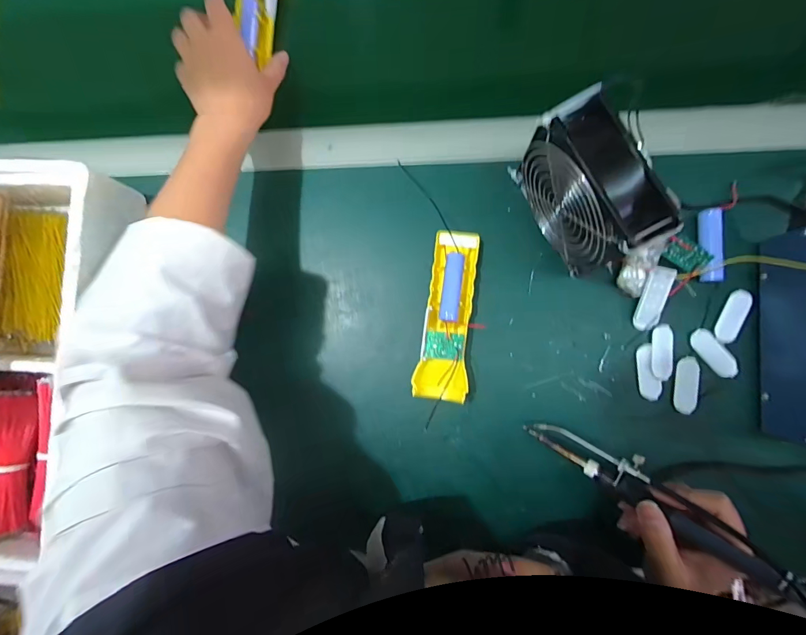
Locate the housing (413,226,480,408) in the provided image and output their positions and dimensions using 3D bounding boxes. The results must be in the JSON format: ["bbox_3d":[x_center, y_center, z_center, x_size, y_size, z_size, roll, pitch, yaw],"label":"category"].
[{"bbox_3d":[0.044,-0.003,0.376,0.048,0.034,0.163,6,86,5],"label":"housing"}]

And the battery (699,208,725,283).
[{"bbox_3d":[0.295,-0.068,0.367,0.019,0.019,0.069,2,86,5],"label":"battery"}]

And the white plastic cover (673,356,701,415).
[{"bbox_3d":[0.270,0.064,0.363,0.020,0.007,0.053,13,87,6],"label":"white plastic cover"}]

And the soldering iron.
[{"bbox_3d":[0.180,0.127,0.294,0.181,0.015,0.032,29,88,42],"label":"soldering iron"}]

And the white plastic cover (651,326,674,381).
[{"bbox_3d":[0.251,0.033,0.367,0.019,0.004,0.052,1,86,5],"label":"white plastic cover"}]

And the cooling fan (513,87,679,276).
[{"bbox_3d":[0.152,-0.100,0.325,0.047,0.123,0.125,-28,84,2],"label":"cooling fan"}]

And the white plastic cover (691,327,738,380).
[{"bbox_3d":[0.295,0.034,0.362,0.023,0.006,0.050,-38,84,1],"label":"white plastic cover"}]

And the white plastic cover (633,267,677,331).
[{"bbox_3d":[0.240,-0.018,0.366,0.023,0.004,0.061,16,103,6],"label":"white plastic cover"}]

